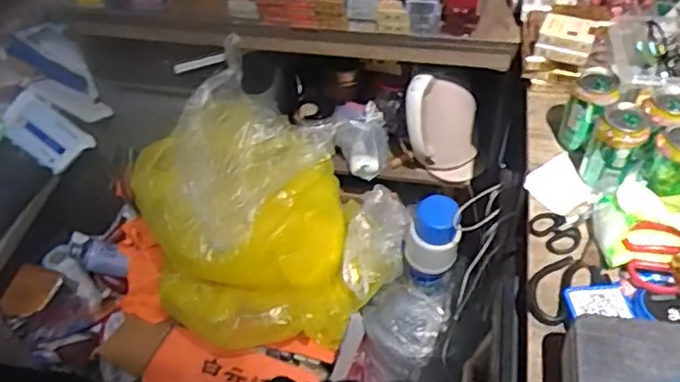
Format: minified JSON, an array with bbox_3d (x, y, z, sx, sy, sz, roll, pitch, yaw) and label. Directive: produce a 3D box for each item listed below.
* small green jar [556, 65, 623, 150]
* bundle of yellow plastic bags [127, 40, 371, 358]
[{"bbox_3d":[0.351,-0.112,0.874,0.063,0.105,0.062,-2,48,2],"label":"small green jar"},{"bbox_3d":[-0.199,0.035,1.232,0.384,0.320,0.445,-20,49,-14],"label":"bundle of yellow plastic bags"}]

